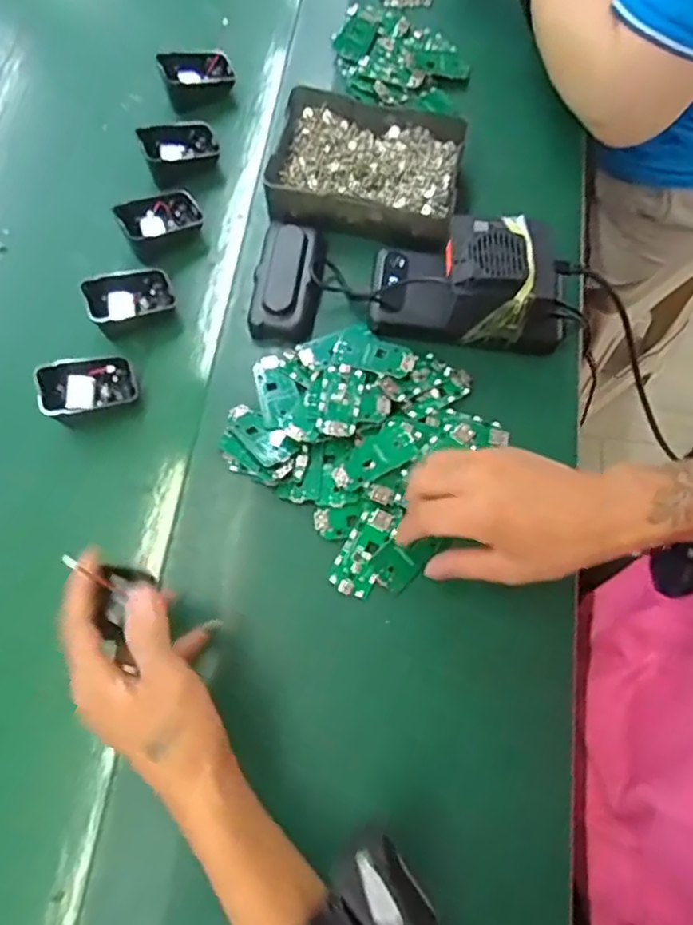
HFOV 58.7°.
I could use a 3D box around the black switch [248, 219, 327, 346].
[{"bbox_3d":[-0.047,-0.151,0.512,0.055,0.032,0.106,6,70,4],"label":"black switch"}]

